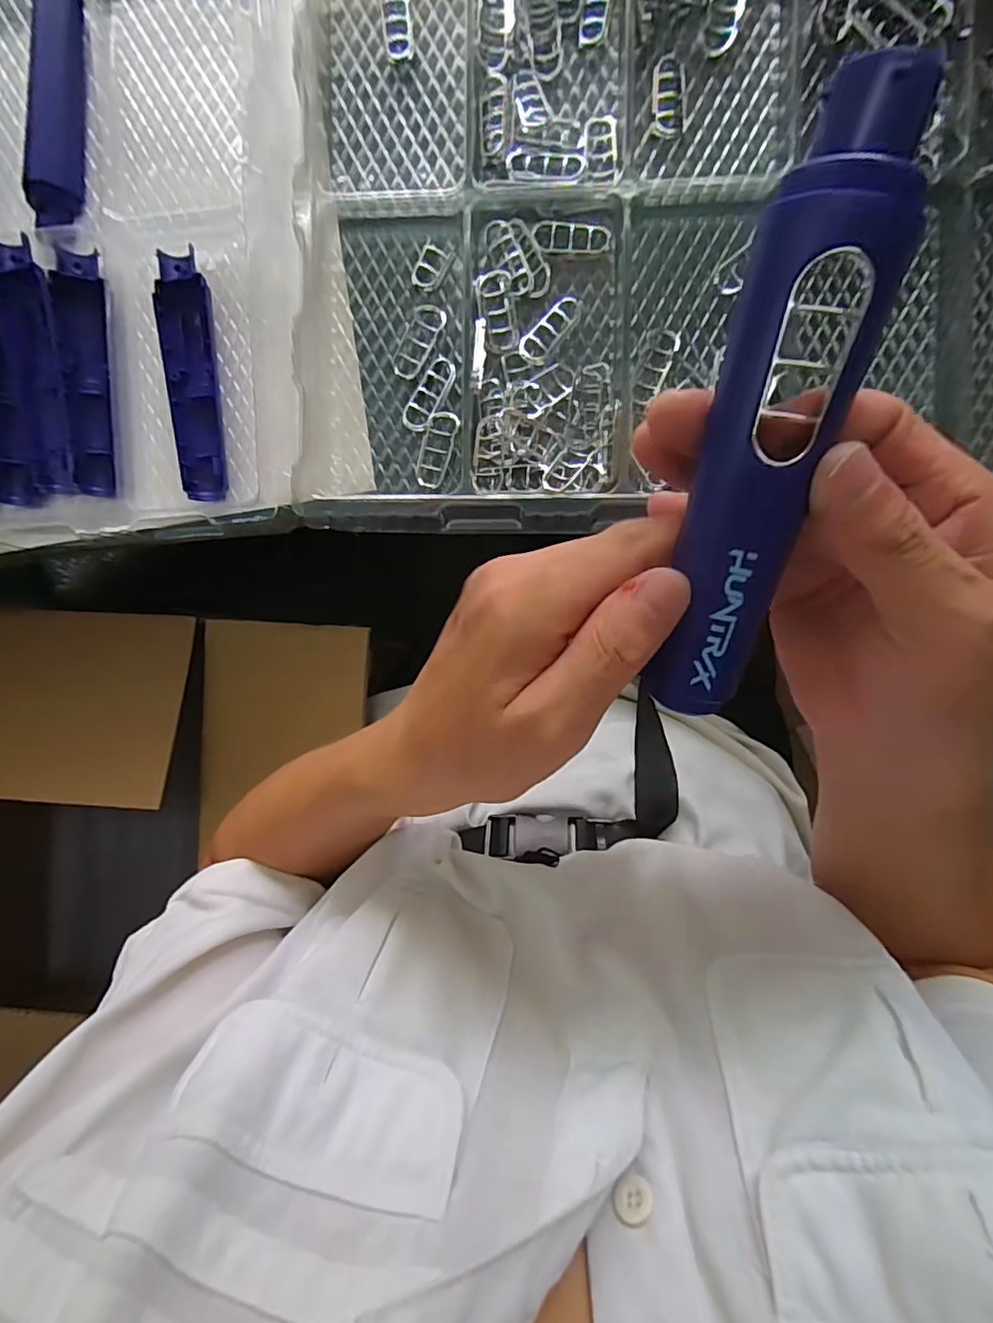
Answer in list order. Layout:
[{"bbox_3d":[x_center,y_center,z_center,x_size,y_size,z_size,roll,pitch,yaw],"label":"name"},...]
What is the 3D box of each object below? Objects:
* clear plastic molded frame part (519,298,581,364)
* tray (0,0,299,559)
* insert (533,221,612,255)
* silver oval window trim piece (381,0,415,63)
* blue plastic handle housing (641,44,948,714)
[{"bbox_3d":[0.038,-0.229,0.388,0.018,0.009,0.054,39,94,2],"label":"clear plastic molded frame part"},{"bbox_3d":[-0.430,-0.296,0.423,0.592,0.055,0.446,-4,89,5],"label":"tray"},{"bbox_3d":[0.052,-0.292,0.388,0.053,0.008,0.019,1,116,0],"label":"insert"},{"bbox_3d":[-0.070,-0.453,0.396,0.021,0.004,0.058,-5,92,4],"label":"silver oval window trim piece"},{"bbox_3d":[0.080,-0.062,0.162,0.036,0.016,0.171,11,111,5],"label":"blue plastic handle housing"}]

